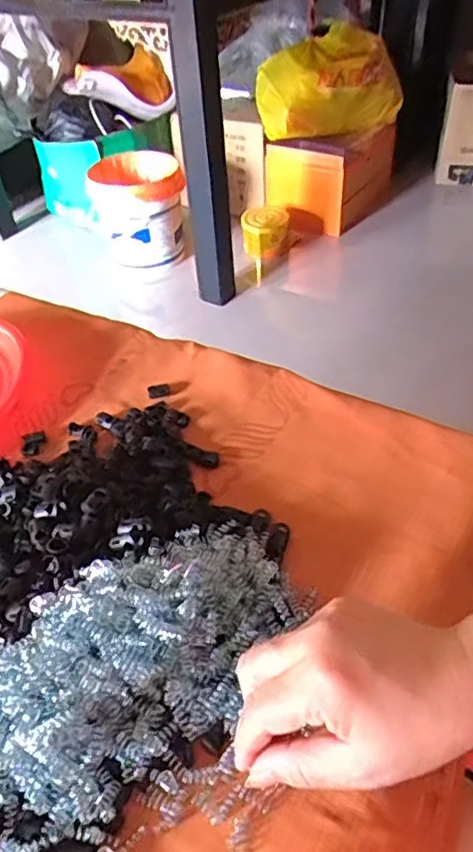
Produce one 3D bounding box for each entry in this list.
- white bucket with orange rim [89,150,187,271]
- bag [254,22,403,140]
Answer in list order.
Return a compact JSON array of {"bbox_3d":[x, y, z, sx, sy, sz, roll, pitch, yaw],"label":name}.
[{"bbox_3d":[-0.276,-0.615,1.719,0.256,0.288,0.233,-2,43,2],"label":"white bucket with orange rim"},{"bbox_3d":[0.247,-0.959,1.670,0.348,0.240,0.248,-24,47,-20],"label":"bag"}]

